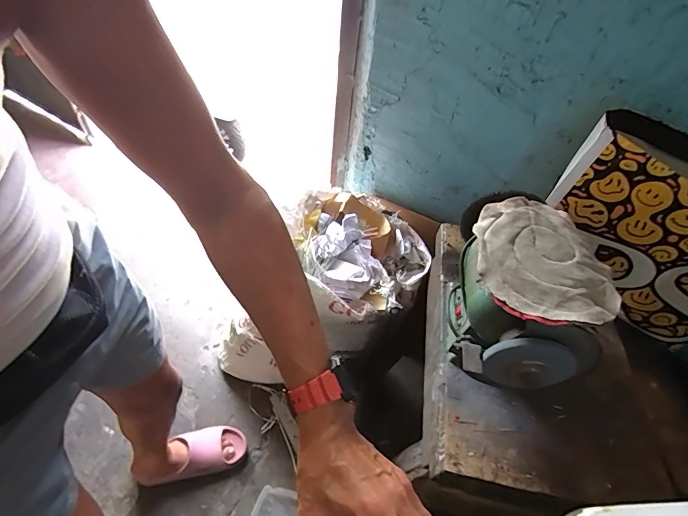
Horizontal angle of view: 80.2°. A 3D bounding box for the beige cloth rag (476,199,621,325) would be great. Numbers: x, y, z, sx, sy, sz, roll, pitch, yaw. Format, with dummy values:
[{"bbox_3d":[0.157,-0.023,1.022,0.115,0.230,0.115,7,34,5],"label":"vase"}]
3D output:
[{"bbox_3d":[0.263,0.000,0.535,0.162,0.031,0.189,0,50,-6],"label":"beige cloth rag"}]

